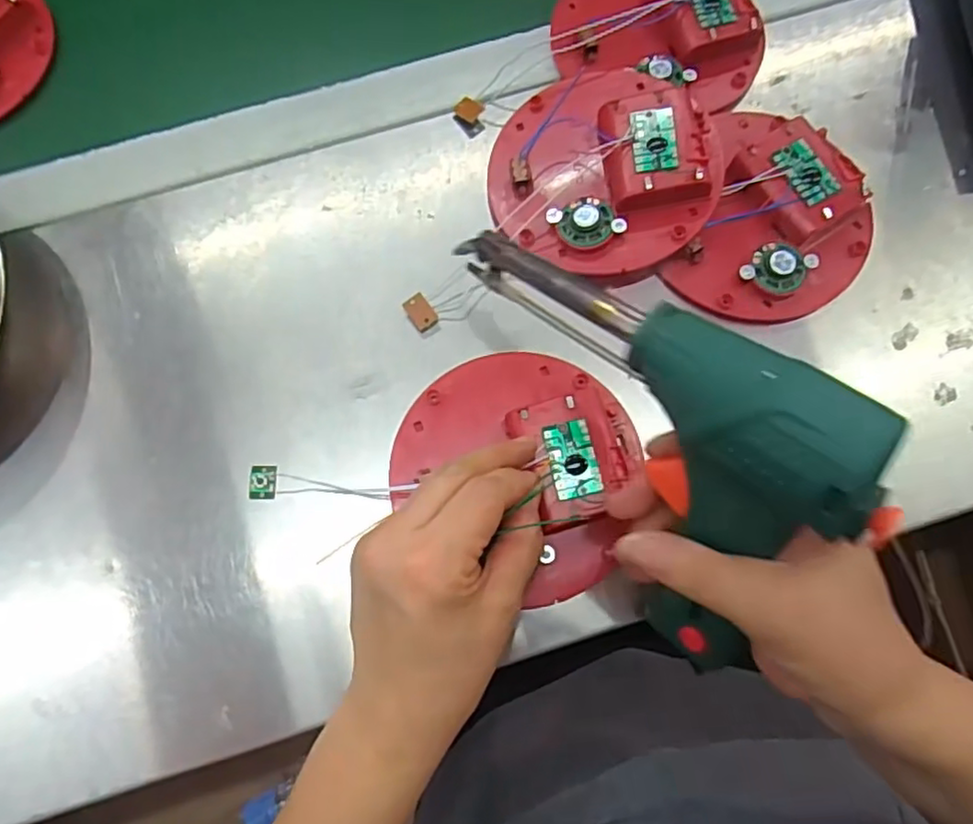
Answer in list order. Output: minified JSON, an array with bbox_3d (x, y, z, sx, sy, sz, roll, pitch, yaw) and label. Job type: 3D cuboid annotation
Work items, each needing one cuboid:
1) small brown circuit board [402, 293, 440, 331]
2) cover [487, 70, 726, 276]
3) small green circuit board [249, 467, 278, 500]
[{"bbox_3d":[-0.034,-0.053,0.350,0.013,0.004,0.018,-32,95,8],"label":"small brown circuit board"},{"bbox_3d":[0.061,-0.134,0.356,0.116,0.038,0.123,0,75,1],"label":"cover"},{"bbox_3d":[-0.111,0.035,0.329,0.013,0.004,0.017,-3,75,0],"label":"small green circuit board"}]

